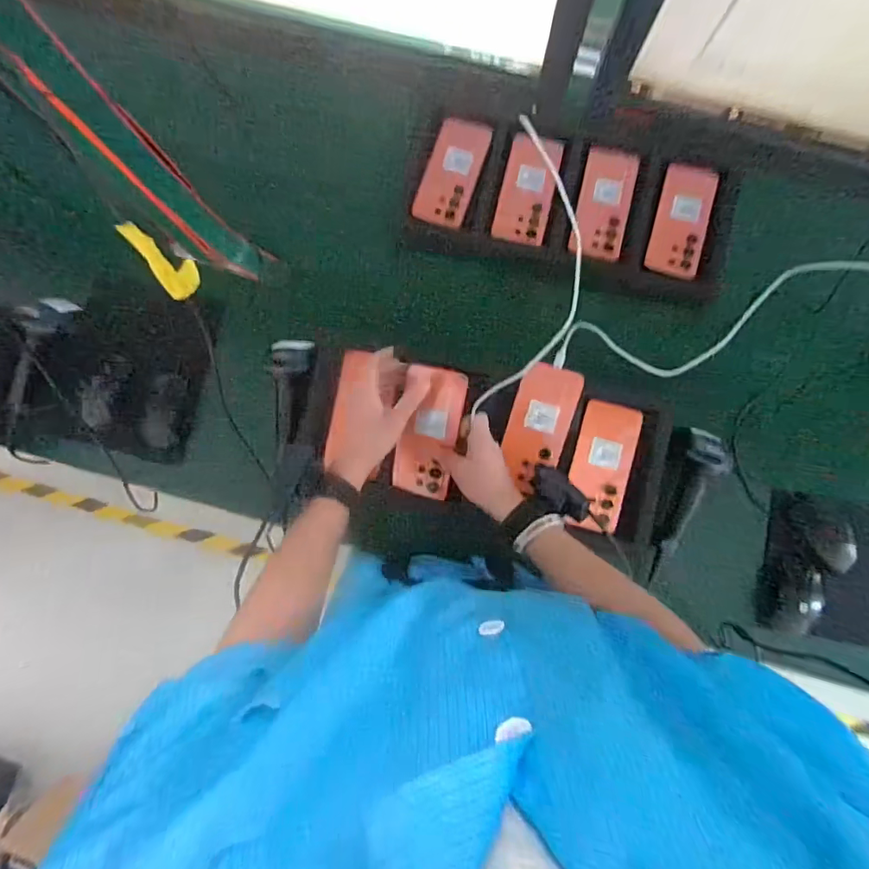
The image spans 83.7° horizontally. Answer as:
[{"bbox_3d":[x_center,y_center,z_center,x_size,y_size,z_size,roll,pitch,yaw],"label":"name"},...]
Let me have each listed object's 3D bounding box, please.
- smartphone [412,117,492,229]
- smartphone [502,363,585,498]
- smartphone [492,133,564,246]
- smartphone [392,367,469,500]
[{"bbox_3d":[0.027,-0.386,0.719,0.078,0.005,0.148,20,98,-3],"label":"smartphone"},{"bbox_3d":[0.140,-0.009,0.648,0.079,0.009,0.163,16,96,2],"label":"smartphone"},{"bbox_3d":[0.138,-0.361,0.718,0.076,0.004,0.151,14,93,5],"label":"smartphone"},{"bbox_3d":[-0.008,0.000,0.614,0.075,0.014,0.164,14,104,16],"label":"smartphone"}]

